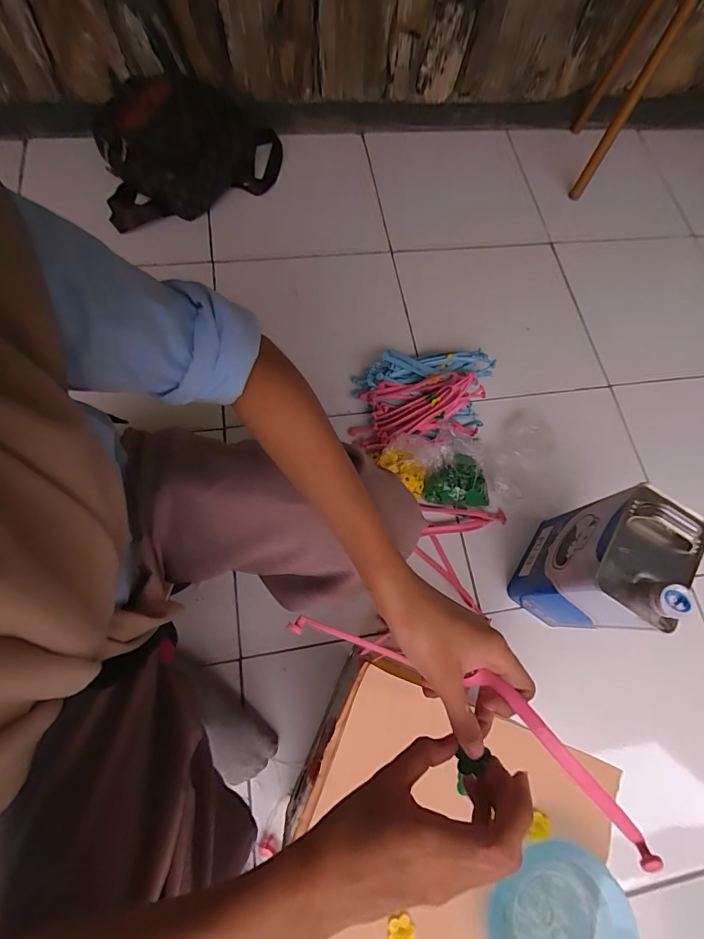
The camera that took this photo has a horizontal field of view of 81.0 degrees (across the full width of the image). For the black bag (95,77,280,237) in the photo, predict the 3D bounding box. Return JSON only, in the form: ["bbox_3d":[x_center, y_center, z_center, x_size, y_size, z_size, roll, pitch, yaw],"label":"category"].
[{"bbox_3d":[-0.343,-0.699,0.890,0.388,0.133,0.279,-15,73,-10],"label":"black bag"}]

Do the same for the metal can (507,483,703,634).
[{"bbox_3d":[0.362,0.134,0.595,0.111,0.240,0.168,36,72,7],"label":"metal can"}]

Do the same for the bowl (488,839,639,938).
[{"bbox_3d":[0.186,0.411,0.363,0.131,0.035,0.111,-36,78,-16],"label":"bowl"}]

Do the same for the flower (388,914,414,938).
[{"bbox_3d":[0.043,0.411,0.364,0.023,0.007,0.019,16,46,-8],"label":"flower"}]

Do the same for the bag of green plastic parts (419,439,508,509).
[{"bbox_3d":[0.187,0.020,0.738,0.114,0.036,0.083,5,71,-4],"label":"bag of green plastic parts"}]

